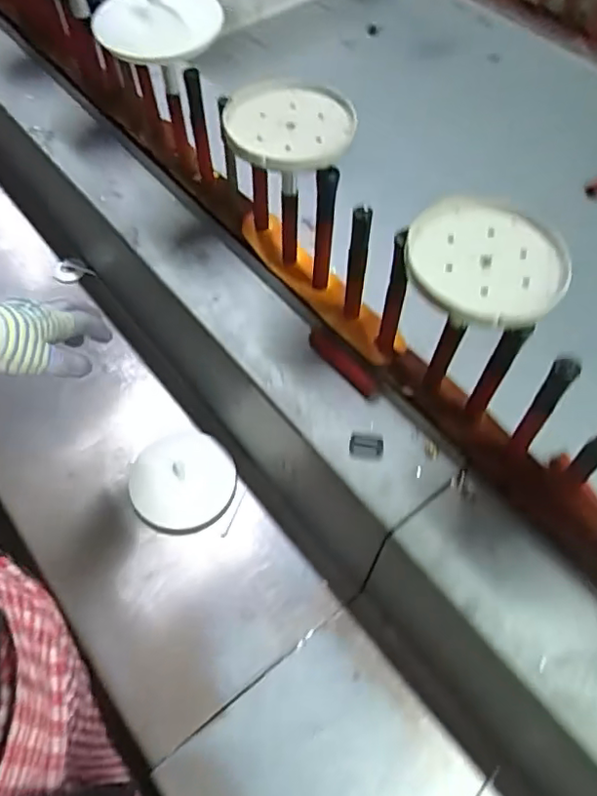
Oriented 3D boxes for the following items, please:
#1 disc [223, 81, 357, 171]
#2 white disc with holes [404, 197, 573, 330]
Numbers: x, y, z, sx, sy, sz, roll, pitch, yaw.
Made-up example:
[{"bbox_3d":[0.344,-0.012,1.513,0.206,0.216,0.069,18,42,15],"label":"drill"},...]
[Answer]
[{"bbox_3d":[-0.008,-0.238,0.498,0.108,0.014,0.116,1,62,-1],"label":"disc"},{"bbox_3d":[0.130,-0.098,0.403,0.105,0.017,0.109,1,62,-1],"label":"white disc with holes"}]

